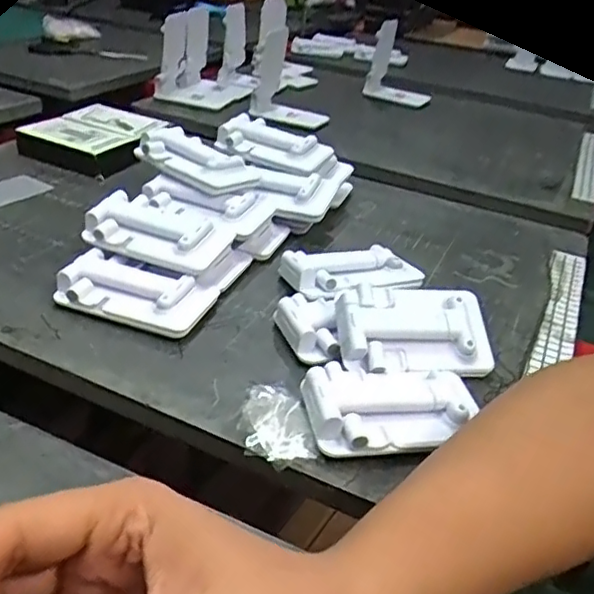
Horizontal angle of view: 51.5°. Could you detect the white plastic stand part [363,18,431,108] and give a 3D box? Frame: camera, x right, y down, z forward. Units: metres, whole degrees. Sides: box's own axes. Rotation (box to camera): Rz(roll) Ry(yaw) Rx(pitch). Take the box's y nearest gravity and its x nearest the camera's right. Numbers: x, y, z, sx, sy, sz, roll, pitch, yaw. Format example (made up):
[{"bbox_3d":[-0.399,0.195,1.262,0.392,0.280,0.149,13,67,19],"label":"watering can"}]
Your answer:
[{"bbox_3d":[0.179,-0.412,1.096,0.051,0.144,0.137,-19,27,-41],"label":"white plastic stand part"}]

